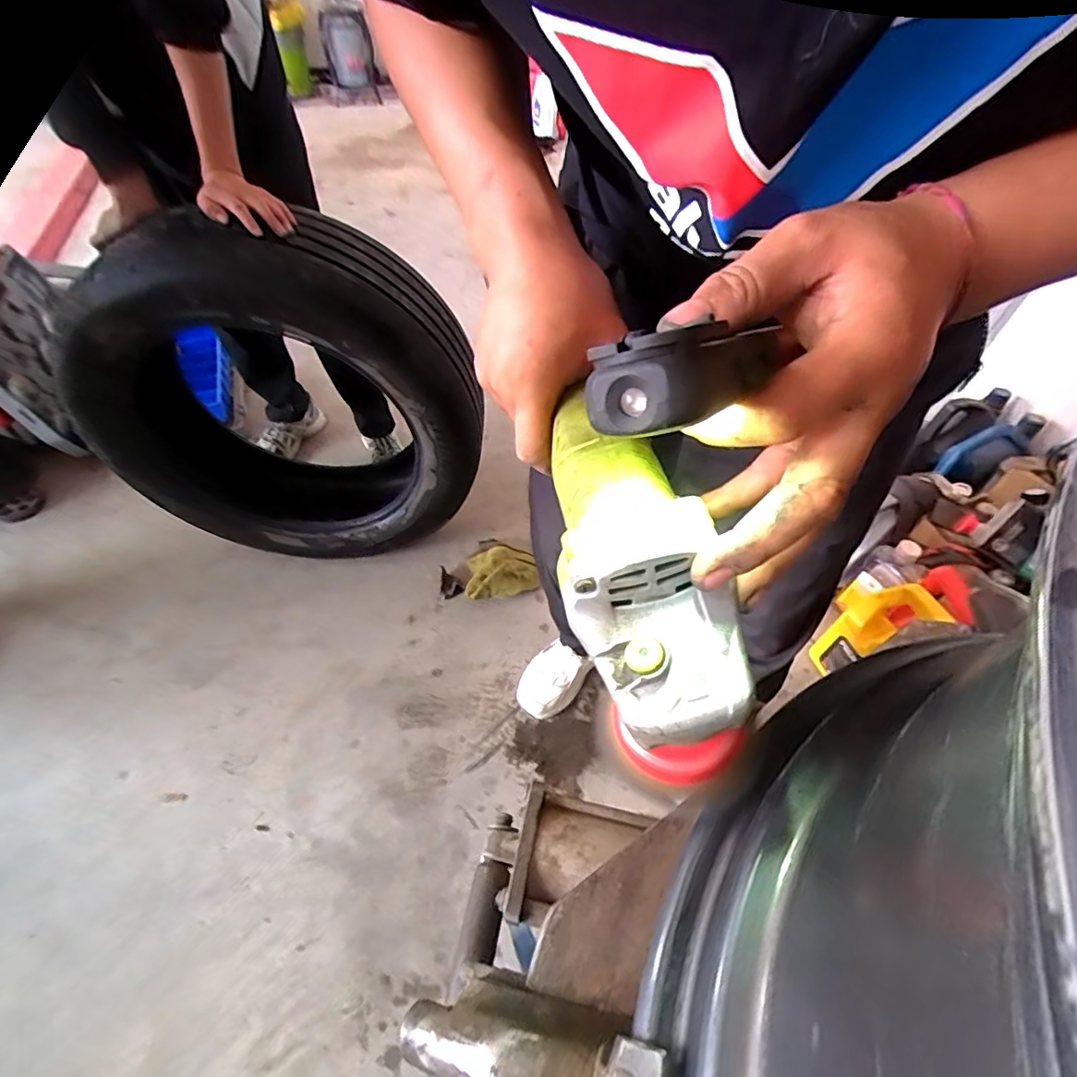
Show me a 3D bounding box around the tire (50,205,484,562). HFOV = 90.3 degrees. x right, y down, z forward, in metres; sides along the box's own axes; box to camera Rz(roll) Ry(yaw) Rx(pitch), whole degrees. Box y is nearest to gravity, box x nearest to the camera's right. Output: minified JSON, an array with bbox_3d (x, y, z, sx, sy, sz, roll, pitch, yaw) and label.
[{"bbox_3d":[-0.480,-0.213,1.059,0.681,0.720,0.226,7,52,4],"label":"tire"}]

